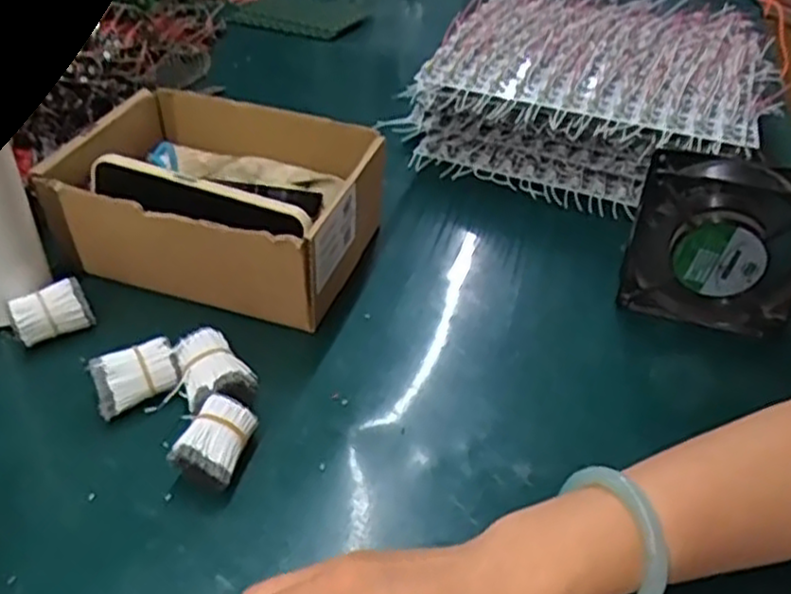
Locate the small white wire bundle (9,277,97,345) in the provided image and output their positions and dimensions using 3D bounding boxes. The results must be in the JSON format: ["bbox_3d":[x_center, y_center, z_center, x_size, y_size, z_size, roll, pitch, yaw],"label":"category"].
[{"bbox_3d":[-0.237,0.010,0.507,0.048,0.028,0.028,-25,47,-30],"label":"small white wire bundle"}]

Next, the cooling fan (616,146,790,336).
[{"bbox_3d":[0.233,-0.034,0.530,0.122,0.123,0.043,16,41,14],"label":"cooling fan"}]

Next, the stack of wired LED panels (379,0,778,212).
[{"bbox_3d":[0.208,-0.217,0.773,0.326,0.120,0.327,18,41,17],"label":"stack of wired LED panels"}]

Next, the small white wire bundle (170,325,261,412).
[{"bbox_3d":[-0.116,0.047,0.471,0.044,0.024,0.055,-16,43,-22],"label":"small white wire bundle"}]

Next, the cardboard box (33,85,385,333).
[{"bbox_3d":[-0.135,-0.078,0.576,0.218,0.092,0.167,13,40,11],"label":"cardboard box"}]

